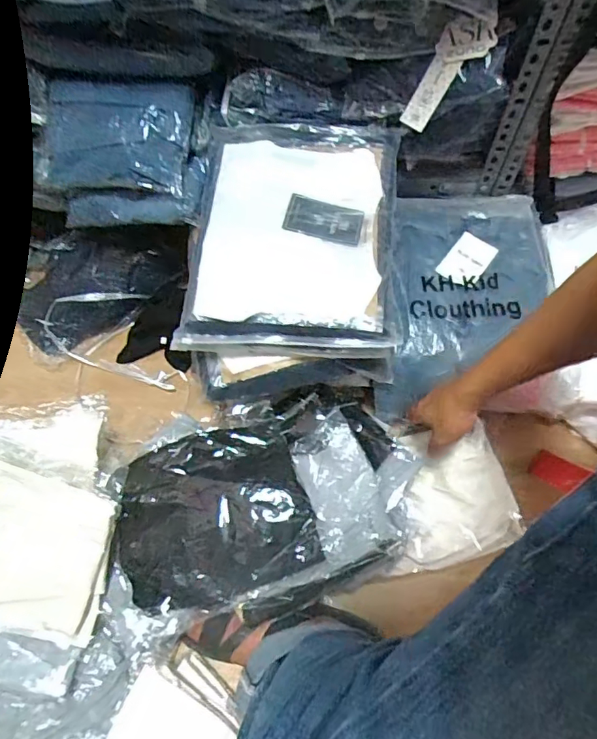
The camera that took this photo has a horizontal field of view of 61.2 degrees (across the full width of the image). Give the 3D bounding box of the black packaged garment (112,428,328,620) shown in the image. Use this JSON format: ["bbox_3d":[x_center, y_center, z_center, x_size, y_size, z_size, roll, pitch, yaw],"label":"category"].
[{"bbox_3d":[-0.108,0.179,0.628,0.233,0.034,0.194,-16,65,-6],"label":"black packaged garment"}]

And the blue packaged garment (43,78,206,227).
[{"bbox_3d":[-0.246,-0.297,0.699,0.216,0.183,0.054,1,21,10],"label":"blue packaged garment"}]

